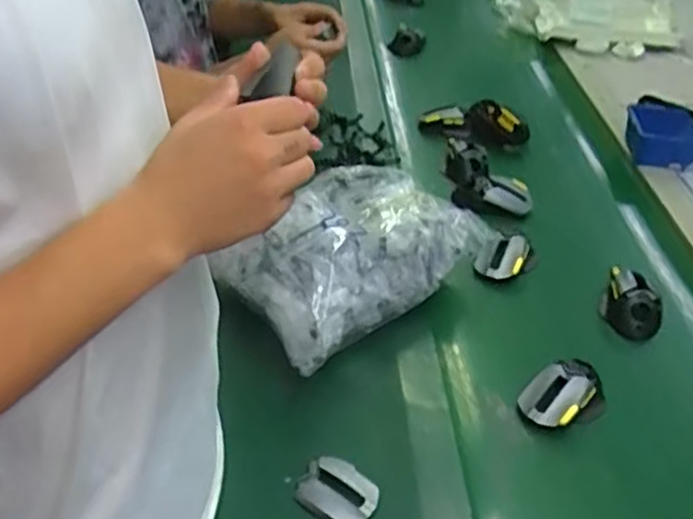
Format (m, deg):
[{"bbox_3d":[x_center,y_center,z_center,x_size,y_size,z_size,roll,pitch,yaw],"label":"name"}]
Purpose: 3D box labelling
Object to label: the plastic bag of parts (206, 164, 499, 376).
[{"bbox_3d":[0.004,-0.013,0.919,0.309,0.128,0.219,-29,48,-33],"label":"plastic bag of parts"}]

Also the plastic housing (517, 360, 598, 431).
[{"bbox_3d":[0.238,0.150,0.814,0.100,0.040,0.064,-30,49,-34],"label":"plastic housing"}]

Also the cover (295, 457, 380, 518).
[{"bbox_3d":[-0.011,0.230,0.724,0.079,0.019,0.054,28,45,28],"label":"cover"}]

